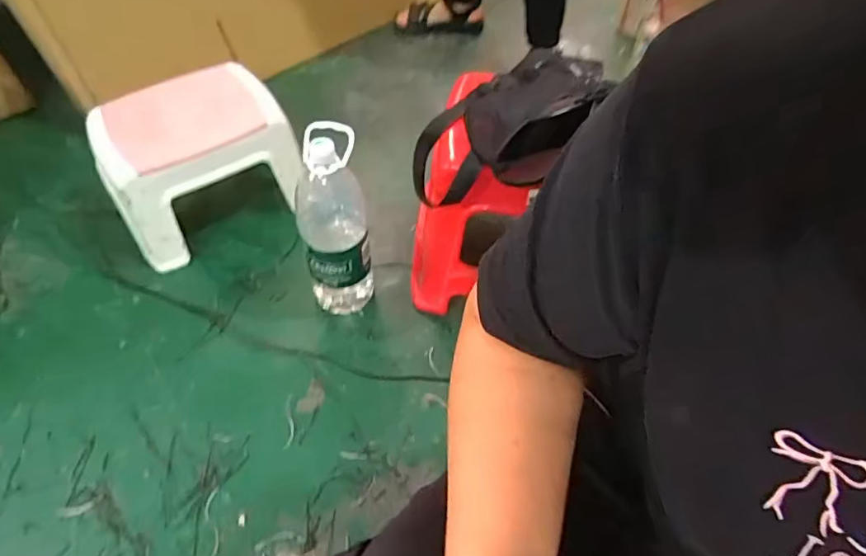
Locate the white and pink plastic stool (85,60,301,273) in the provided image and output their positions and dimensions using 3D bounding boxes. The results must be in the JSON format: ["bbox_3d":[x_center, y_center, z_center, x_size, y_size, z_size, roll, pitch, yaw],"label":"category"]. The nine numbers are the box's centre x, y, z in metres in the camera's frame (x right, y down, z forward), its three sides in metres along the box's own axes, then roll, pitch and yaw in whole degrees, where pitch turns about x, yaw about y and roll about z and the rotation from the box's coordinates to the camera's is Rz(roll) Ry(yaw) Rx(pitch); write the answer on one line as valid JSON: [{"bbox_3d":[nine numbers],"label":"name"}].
[{"bbox_3d":[-0.412,-0.204,0.933,0.298,0.230,0.199,-29,62,-21],"label":"white and pink plastic stool"}]

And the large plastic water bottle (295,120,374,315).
[{"bbox_3d":[-0.146,-0.073,0.797,0.093,0.316,0.114,-5,56,-7],"label":"large plastic water bottle"}]

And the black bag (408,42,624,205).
[{"bbox_3d":[0.104,-0.209,0.697,0.164,0.109,0.285,34,60,19],"label":"black bag"}]

